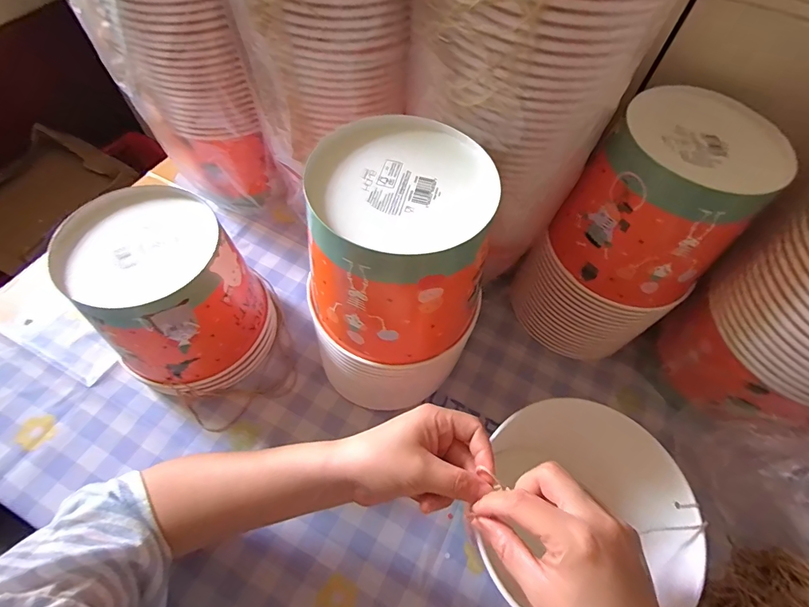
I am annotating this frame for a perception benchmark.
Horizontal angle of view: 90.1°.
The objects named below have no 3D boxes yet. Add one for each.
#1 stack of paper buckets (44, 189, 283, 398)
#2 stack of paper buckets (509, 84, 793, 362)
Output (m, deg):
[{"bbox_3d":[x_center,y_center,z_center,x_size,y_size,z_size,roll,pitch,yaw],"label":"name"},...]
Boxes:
[{"bbox_3d":[-0.218,-0.007,0.404,0.139,0.167,0.138,-29,66,-18],"label":"stack of paper buckets"},{"bbox_3d":[0.223,-0.054,0.403,0.141,0.237,0.134,-31,67,-19],"label":"stack of paper buckets"}]

